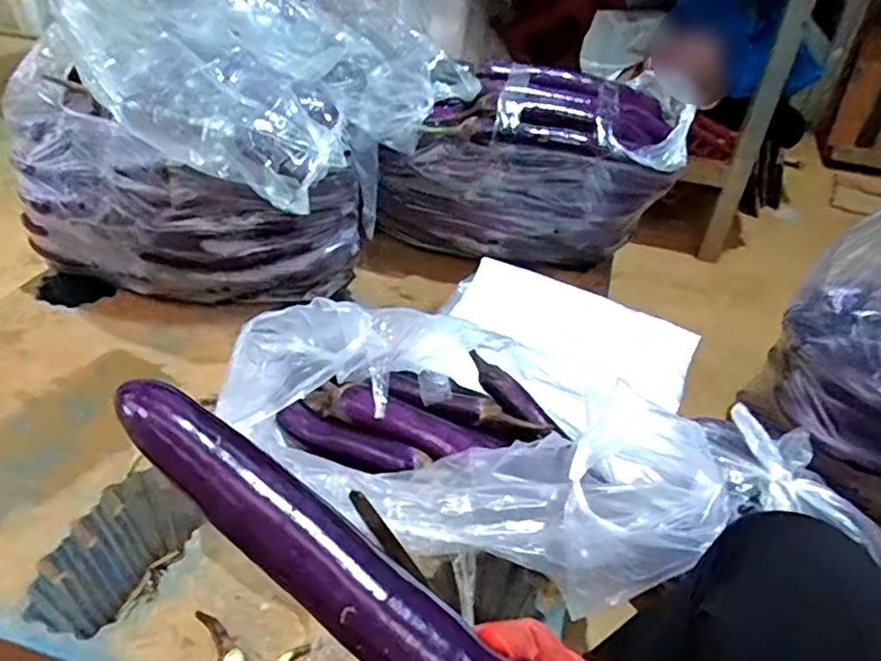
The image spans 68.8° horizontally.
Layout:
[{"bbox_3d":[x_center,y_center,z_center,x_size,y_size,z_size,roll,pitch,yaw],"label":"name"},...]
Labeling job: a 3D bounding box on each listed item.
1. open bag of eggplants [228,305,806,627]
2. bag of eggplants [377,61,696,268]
[{"bbox_3d":[0.018,0.124,0.727,0.517,0.182,0.293,19,39,18],"label":"open bag of eggplants"},{"bbox_3d":[0.144,-0.282,1.154,0.505,0.323,0.185,6,37,2],"label":"bag of eggplants"}]

